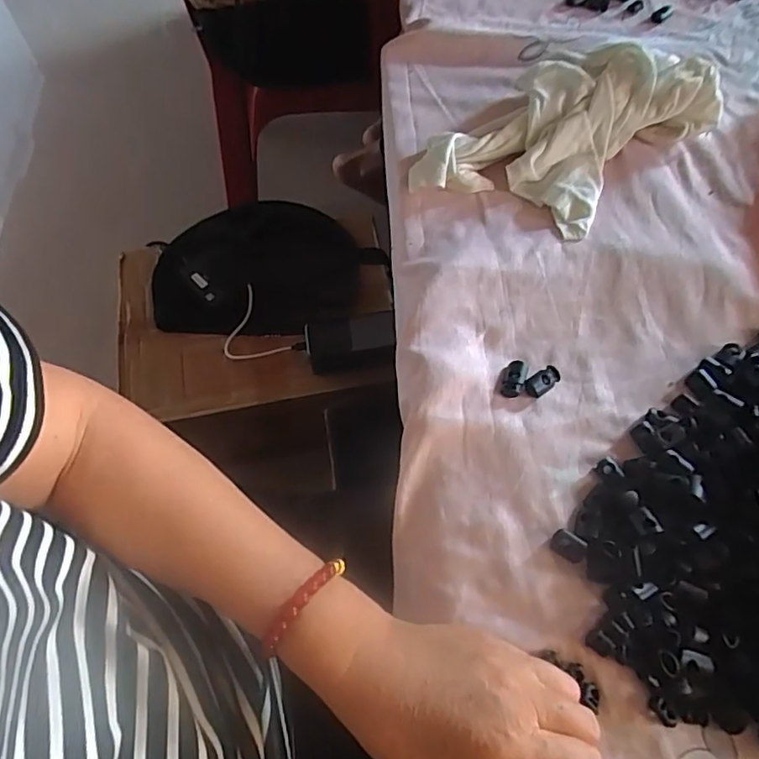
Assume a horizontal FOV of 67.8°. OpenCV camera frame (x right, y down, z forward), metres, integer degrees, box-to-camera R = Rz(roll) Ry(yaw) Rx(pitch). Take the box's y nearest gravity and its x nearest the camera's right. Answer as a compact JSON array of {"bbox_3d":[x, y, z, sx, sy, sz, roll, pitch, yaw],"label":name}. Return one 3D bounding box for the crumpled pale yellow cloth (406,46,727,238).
[{"bbox_3d":[0.156,-0.209,0.479,0.227,0.050,0.146,-41,69,-15],"label":"crumpled pale yellow cloth"}]

